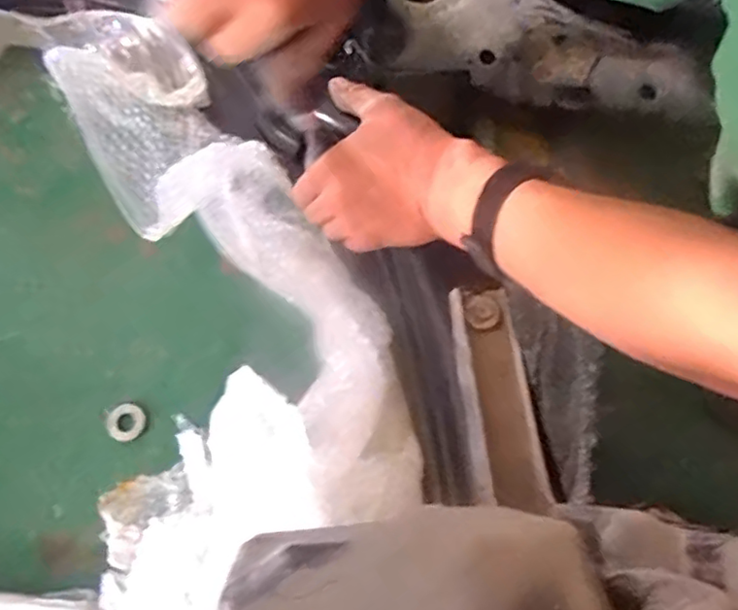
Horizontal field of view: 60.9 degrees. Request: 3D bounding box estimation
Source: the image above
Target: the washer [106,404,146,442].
[{"bbox_3d":[-0.192,0.092,0.497,0.029,0.007,0.027,-1,72,2],"label":"washer"}]

